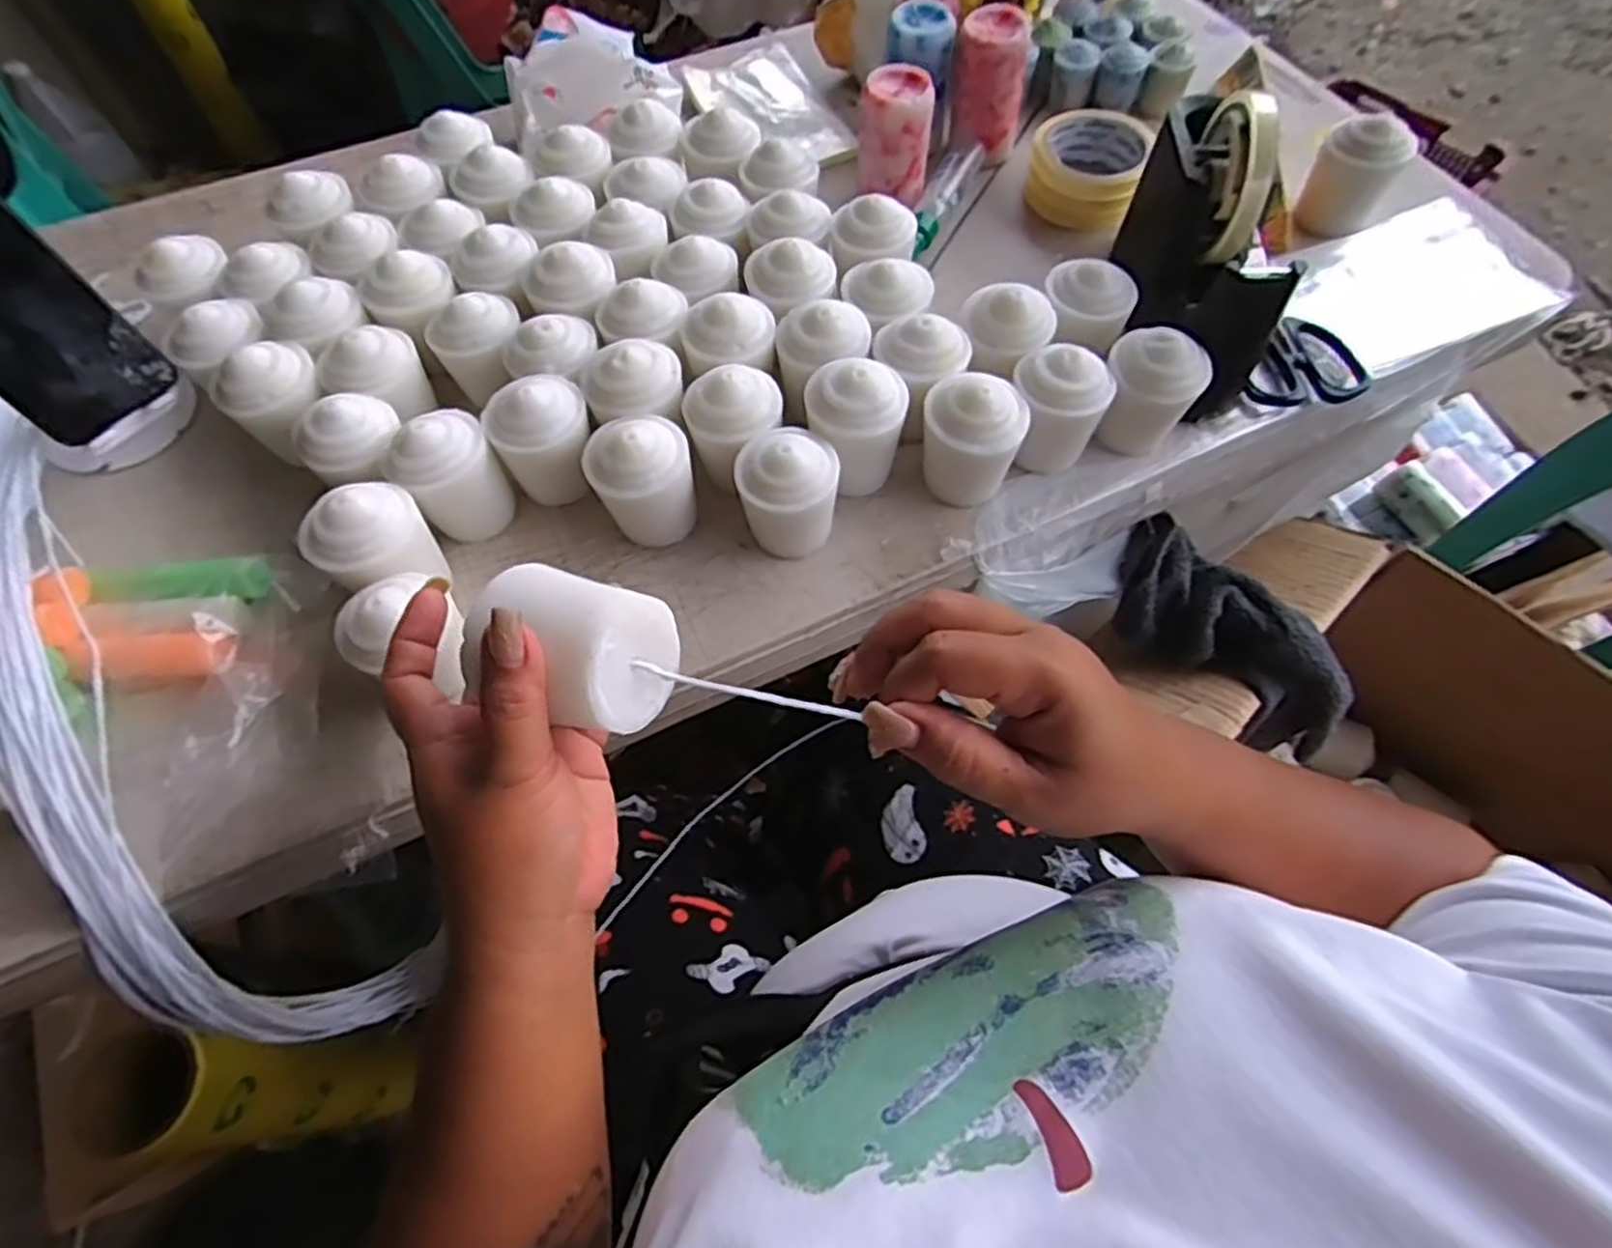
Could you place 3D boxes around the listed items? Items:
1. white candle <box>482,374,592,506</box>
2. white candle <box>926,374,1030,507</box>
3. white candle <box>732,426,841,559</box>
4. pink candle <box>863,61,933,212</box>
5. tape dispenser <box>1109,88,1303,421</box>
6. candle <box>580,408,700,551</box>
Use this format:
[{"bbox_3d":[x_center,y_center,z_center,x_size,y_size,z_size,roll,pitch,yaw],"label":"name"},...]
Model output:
[{"bbox_3d":[-0.152,-0.104,0.459,0.055,0.074,0.051,0,63,1],"label":"white candle"},{"bbox_3d":[0.094,-0.102,0.445,0.056,0.072,0.055,13,64,7],"label":"white candle"},{"bbox_3d":[-0.010,-0.075,0.442,0.054,0.070,0.049,7,63,4],"label":"white candle"},{"bbox_3d":[0.066,-0.354,0.571,0.048,0.080,0.054,1,63,1],"label":"pink candle"},{"bbox_3d":[0.246,-0.233,0.477,0.066,0.124,0.192,-1,63,0],"label":"tape dispenser"},{"bbox_3d":[-0.092,-0.079,0.448,0.055,0.073,0.051,0,63,1],"label":"candle"}]

